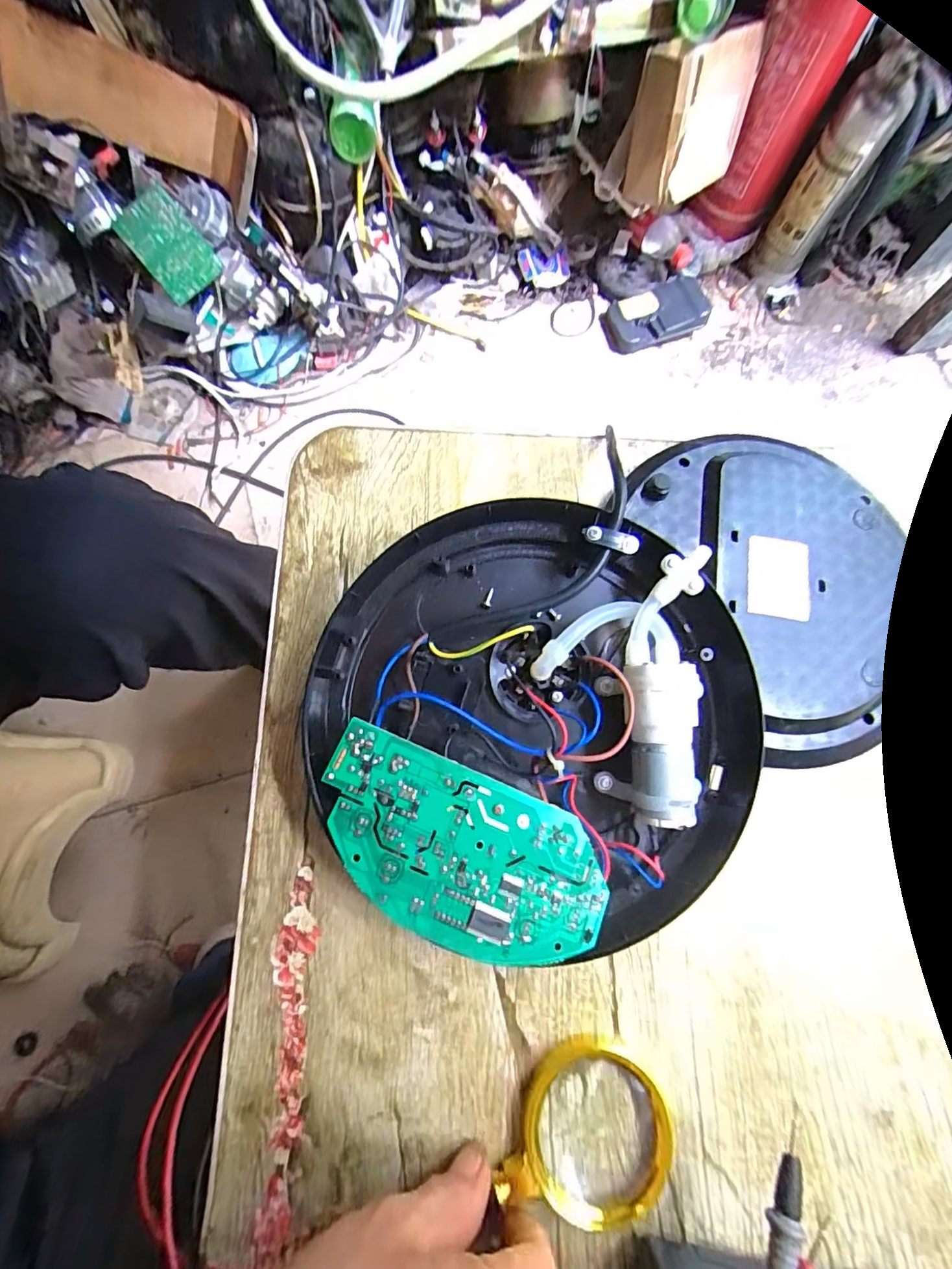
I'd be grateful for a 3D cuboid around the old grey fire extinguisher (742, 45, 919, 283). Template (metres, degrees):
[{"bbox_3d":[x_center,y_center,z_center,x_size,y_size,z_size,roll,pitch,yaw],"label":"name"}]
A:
[{"bbox_3d":[0.562,-0.727,0.844,0.098,0.301,0.078,35,79,9],"label":"old grey fire extinguisher"}]

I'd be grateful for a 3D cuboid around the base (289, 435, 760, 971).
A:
[{"bbox_3d":[0.031,0.044,0.262,0.214,0.057,0.210,0,76,-2],"label":"base"}]

